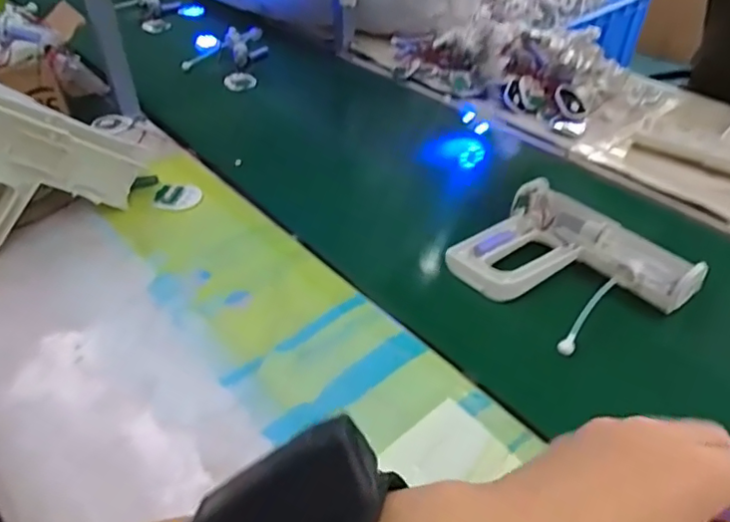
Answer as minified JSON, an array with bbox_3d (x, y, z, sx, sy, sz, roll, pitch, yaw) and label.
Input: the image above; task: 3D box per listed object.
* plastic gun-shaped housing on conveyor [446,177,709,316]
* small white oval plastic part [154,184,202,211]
[{"bbox_3d":[0.232,-0.002,0.623,0.216,0.044,0.191,32,50,32],"label":"plastic gun-shaped housing on conveyor"},{"bbox_3d":[-0.233,-0.079,0.714,0.057,0.016,0.037,-13,42,-15],"label":"small white oval plastic part"}]

